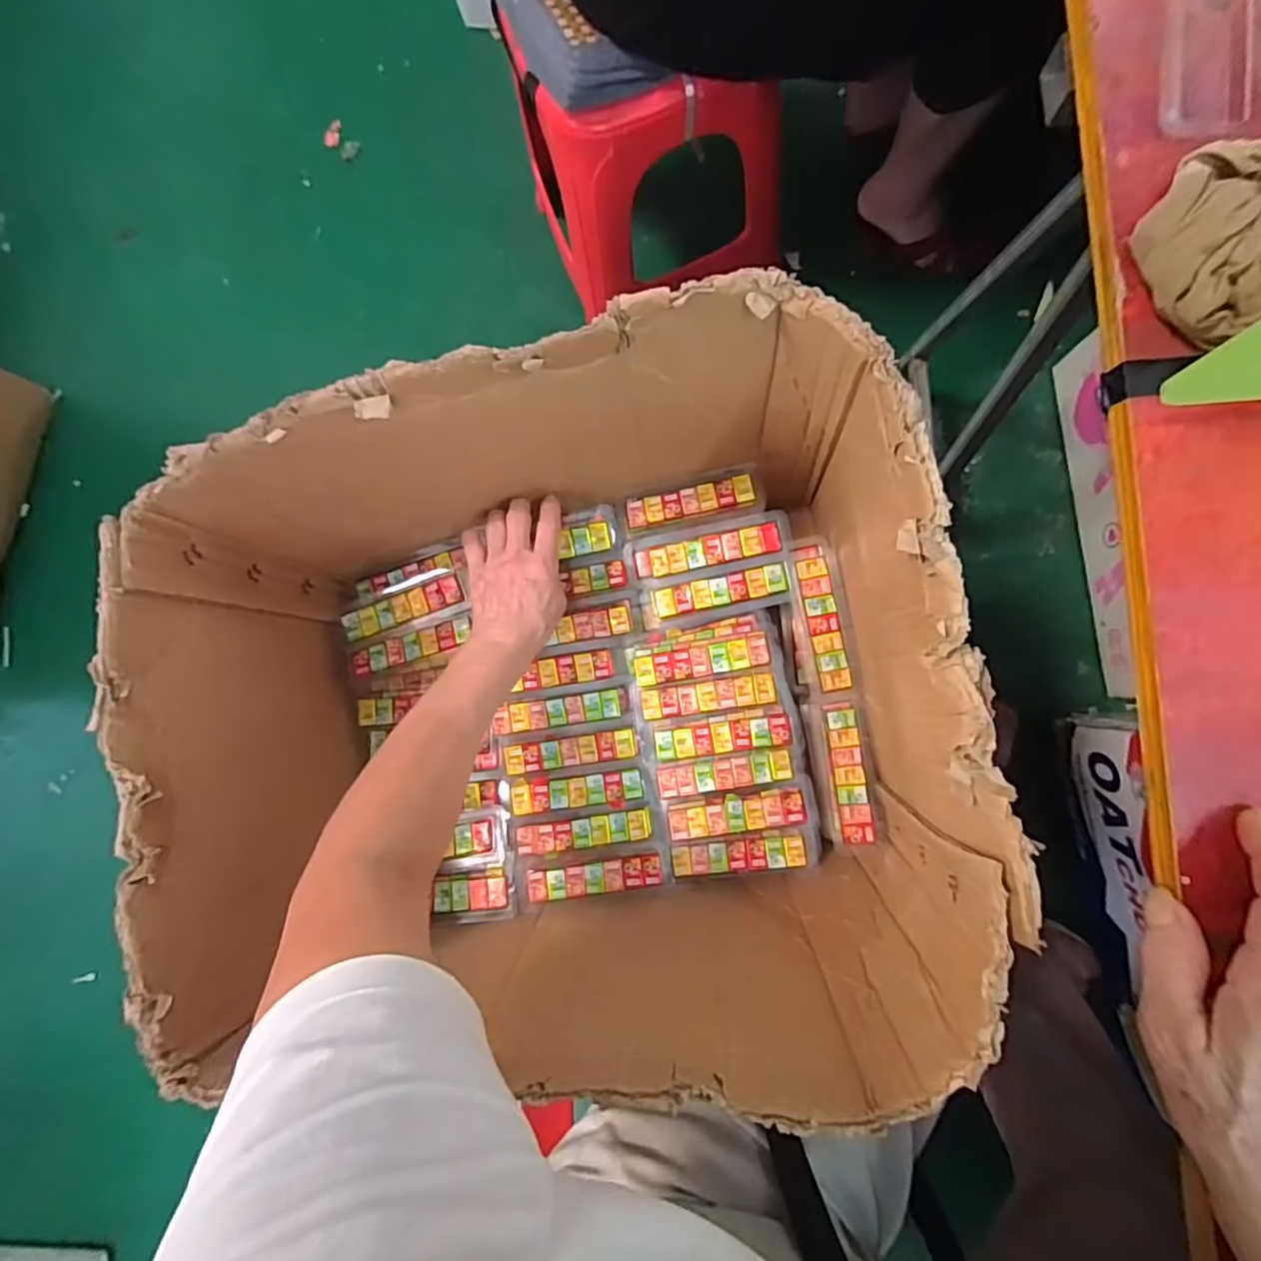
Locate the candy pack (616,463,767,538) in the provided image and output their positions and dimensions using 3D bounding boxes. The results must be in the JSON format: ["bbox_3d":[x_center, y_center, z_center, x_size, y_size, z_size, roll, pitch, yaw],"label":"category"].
[{"bbox_3d":[0.057,-0.123,0.569,0.135,0.015,0.046,-12,84,4],"label":"candy pack"}]

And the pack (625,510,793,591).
[{"bbox_3d":[0.072,-0.076,0.563,0.148,0.028,0.053,-11,84,4],"label":"pack"}]

